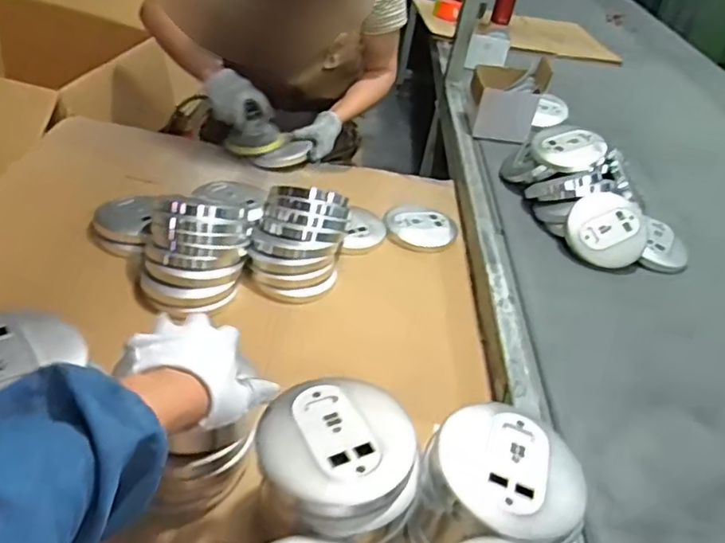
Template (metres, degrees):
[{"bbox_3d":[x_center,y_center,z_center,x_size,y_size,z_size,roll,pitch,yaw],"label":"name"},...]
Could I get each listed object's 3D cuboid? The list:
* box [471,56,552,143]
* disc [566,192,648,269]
[{"bbox_3d":[0.293,-0.355,1.248,0.149,0.148,0.110,17,37,6],"label":"box"},{"bbox_3d":[0.394,-0.070,0.961,0.119,0.025,0.137,23,70,13],"label":"disc"}]

